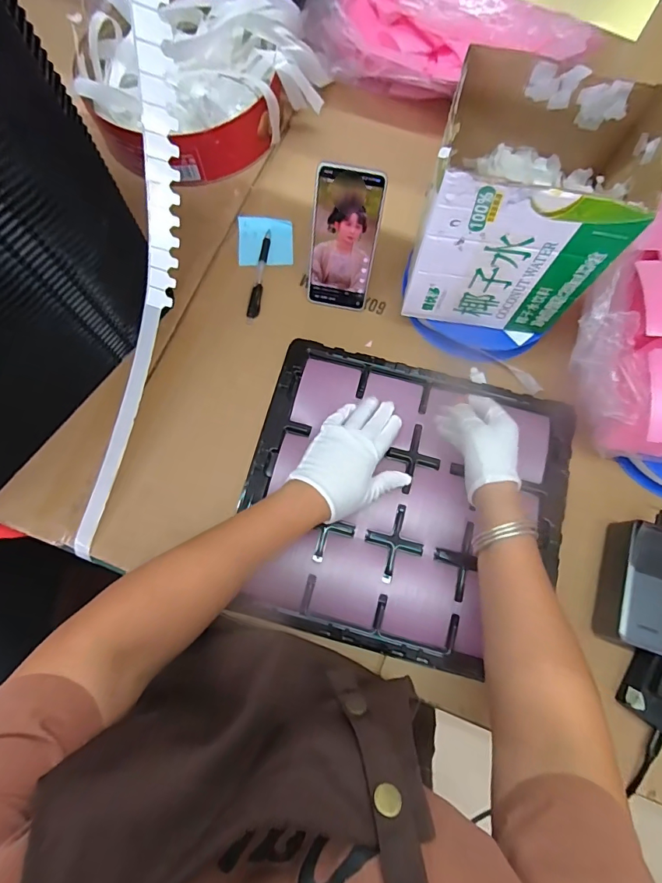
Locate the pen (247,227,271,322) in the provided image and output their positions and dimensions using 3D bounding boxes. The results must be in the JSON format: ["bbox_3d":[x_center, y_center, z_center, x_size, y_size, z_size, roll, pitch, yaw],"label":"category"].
[{"bbox_3d":[-0.097,-0.227,0.597,0.016,0.007,0.141,7,74,0],"label":"pen"}]

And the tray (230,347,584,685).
[{"bbox_3d":[0.088,0.069,0.518,0.367,0.016,0.334,15,74,3],"label":"tray"}]

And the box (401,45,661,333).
[{"bbox_3d":[0.191,-0.241,0.462,0.187,0.193,0.154,10,75,1],"label":"box"}]

